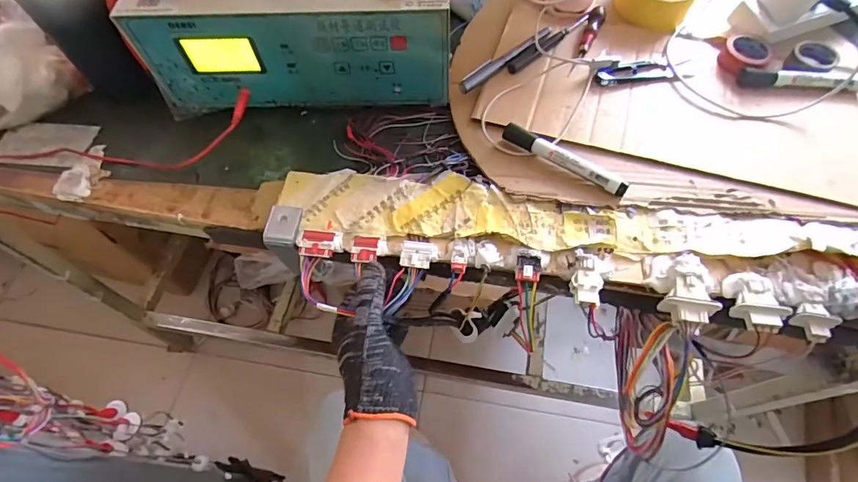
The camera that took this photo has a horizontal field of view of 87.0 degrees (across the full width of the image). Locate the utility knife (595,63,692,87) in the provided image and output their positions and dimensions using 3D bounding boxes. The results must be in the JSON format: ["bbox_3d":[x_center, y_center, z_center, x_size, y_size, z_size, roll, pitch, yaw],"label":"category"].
[{"bbox_3d":[0.238,-0.190,0.509,0.101,0.007,0.028,-5,61,-1],"label":"utility knife"}]

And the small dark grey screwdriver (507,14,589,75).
[{"bbox_3d":[0.143,-0.236,0.535,0.137,0.011,0.016,-39,67,-18],"label":"small dark grey screwdriver"}]

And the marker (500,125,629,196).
[{"bbox_3d":[0.131,-0.081,0.448,0.133,0.020,0.014,34,67,18],"label":"marker"}]

